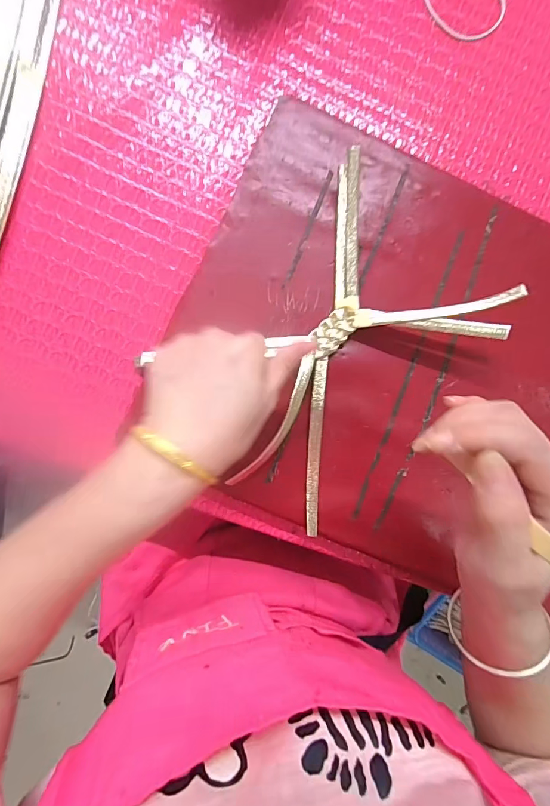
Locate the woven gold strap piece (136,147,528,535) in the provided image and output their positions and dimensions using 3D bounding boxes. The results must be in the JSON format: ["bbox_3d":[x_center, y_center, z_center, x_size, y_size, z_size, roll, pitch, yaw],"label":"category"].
[{"bbox_3d":[0.037,-0.039,0.273,0.221,0.063,0.183,-44,90,-4],"label":"woven gold strap piece"}]

